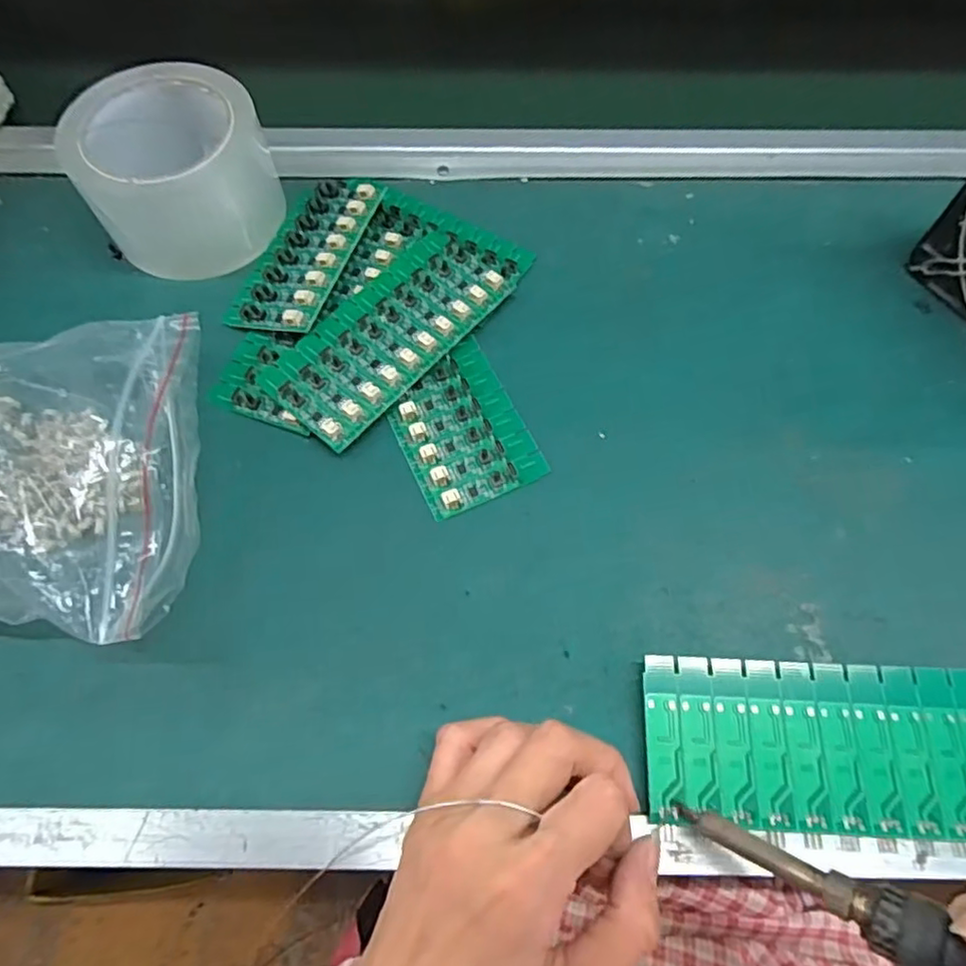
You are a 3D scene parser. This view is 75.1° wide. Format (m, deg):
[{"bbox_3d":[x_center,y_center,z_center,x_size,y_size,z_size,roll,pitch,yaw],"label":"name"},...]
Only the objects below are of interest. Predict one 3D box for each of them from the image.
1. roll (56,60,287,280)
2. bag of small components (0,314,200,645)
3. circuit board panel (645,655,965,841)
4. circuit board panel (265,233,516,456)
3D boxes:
[{"bbox_3d":[-0.176,-0.183,0.368,0.100,0.066,0.100,0,64,1],"label":"roll"},{"bbox_3d":[-0.252,-0.003,0.288,0.235,0.052,0.159,-3,64,-1],"label":"bag of small components"},{"bbox_3d":[0.136,0.104,0.251,0.137,0.004,0.062,3,64,2],"label":"circuit board panel"},{"bbox_3d":[-0.049,-0.082,0.345,0.062,0.015,0.139,38,70,17],"label":"circuit board panel"}]

